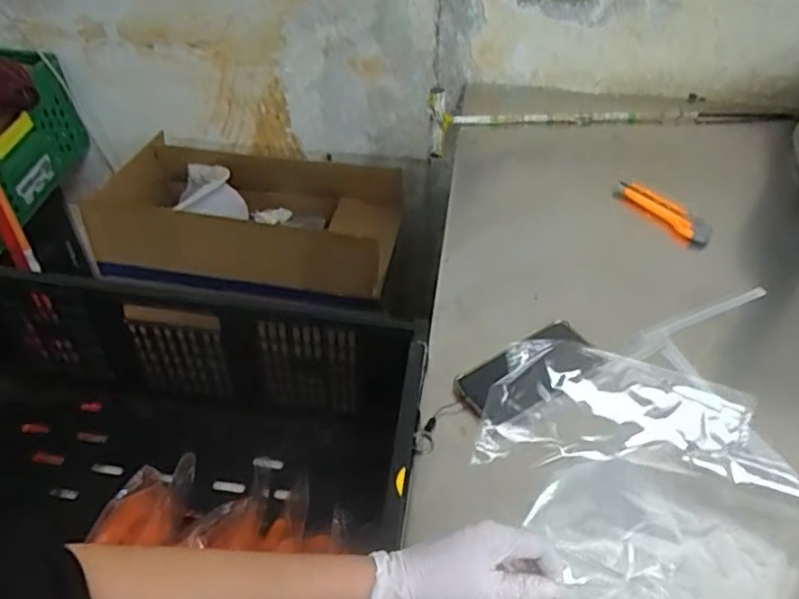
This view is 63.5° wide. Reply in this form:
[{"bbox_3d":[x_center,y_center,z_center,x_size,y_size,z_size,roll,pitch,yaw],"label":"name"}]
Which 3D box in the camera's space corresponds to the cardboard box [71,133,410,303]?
[{"bbox_3d":[-0.313,-0.154,1.296,0.609,0.234,0.331,7,45,4],"label":"cardboard box"}]

